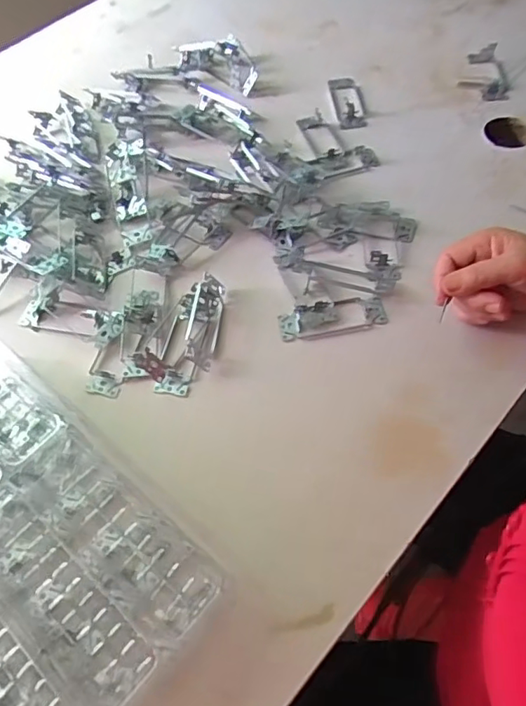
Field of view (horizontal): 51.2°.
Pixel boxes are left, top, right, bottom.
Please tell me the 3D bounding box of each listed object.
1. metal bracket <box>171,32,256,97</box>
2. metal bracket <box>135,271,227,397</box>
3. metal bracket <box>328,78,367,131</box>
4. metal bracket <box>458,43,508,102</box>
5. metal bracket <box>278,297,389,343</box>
[{"bbox_3d":[-0.062,-0.414,0.776,0.137,0.039,0.060,26,63,18],"label":"metal bracket"},{"bbox_3d":[-0.075,-0.024,0.544,0.064,0.029,0.129,17,61,14],"label":"metal bracket"},{"bbox_3d":[0.113,-0.339,0.734,0.040,0.021,0.105,-6,58,0],"label":"metal bracket"},{"bbox_3d":[0.292,-0.366,0.717,0.061,0.026,0.088,11,60,11],"label":"metal bracket"},{"bbox_3d":[0.069,-0.038,0.546,0.105,0.022,0.039,-11,58,-3],"label":"metal bracket"}]

